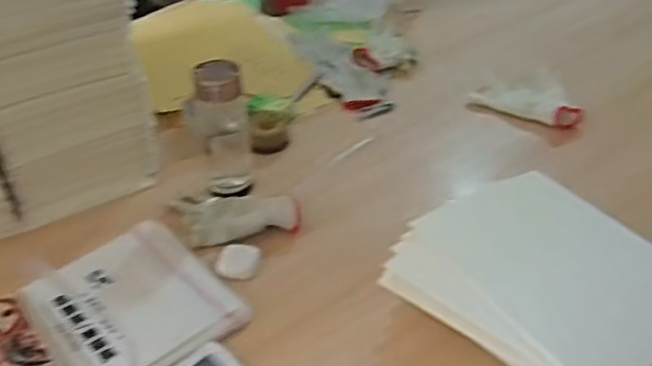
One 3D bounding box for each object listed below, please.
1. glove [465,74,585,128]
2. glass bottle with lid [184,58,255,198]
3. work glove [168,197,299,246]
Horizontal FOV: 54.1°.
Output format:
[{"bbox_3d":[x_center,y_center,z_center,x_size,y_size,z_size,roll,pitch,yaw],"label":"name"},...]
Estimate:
[{"bbox_3d":[0.355,-0.151,1.108,0.198,0.060,0.103,25,43,32],"label":"glove"},{"bbox_3d":[-0.144,-0.064,0.882,0.073,0.206,0.063,-4,36,-3],"label":"glass bottle with lid"},{"bbox_3d":[-0.122,0.038,0.874,0.155,0.025,0.110,-11,37,-13],"label":"work glove"}]

